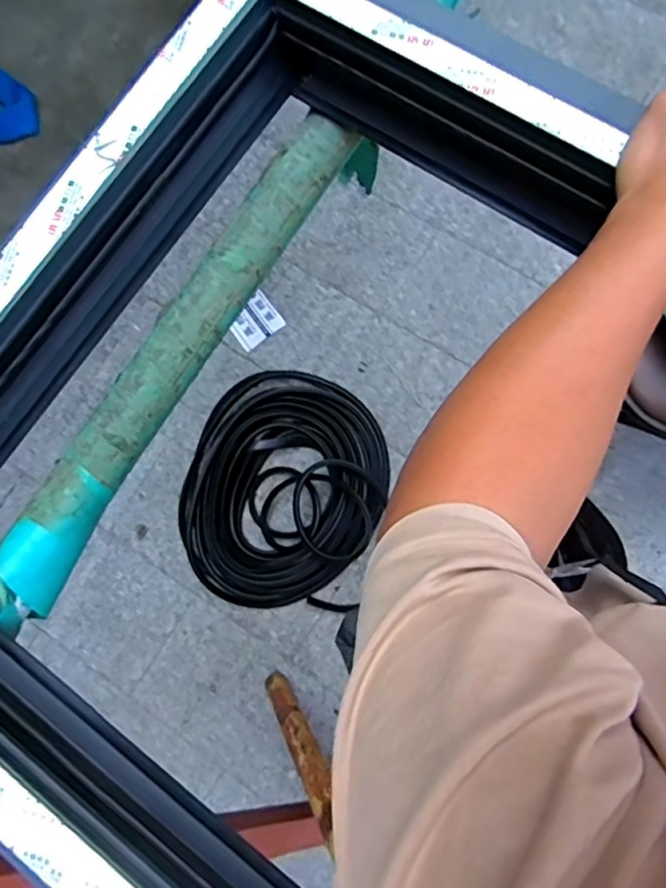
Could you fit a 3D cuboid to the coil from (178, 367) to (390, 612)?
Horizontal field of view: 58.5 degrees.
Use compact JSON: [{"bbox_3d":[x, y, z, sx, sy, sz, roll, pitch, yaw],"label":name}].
[{"bbox_3d":[-0.110,0.112,1.497,0.545,0.133,0.599,-1,79,4],"label":"coil"}]

